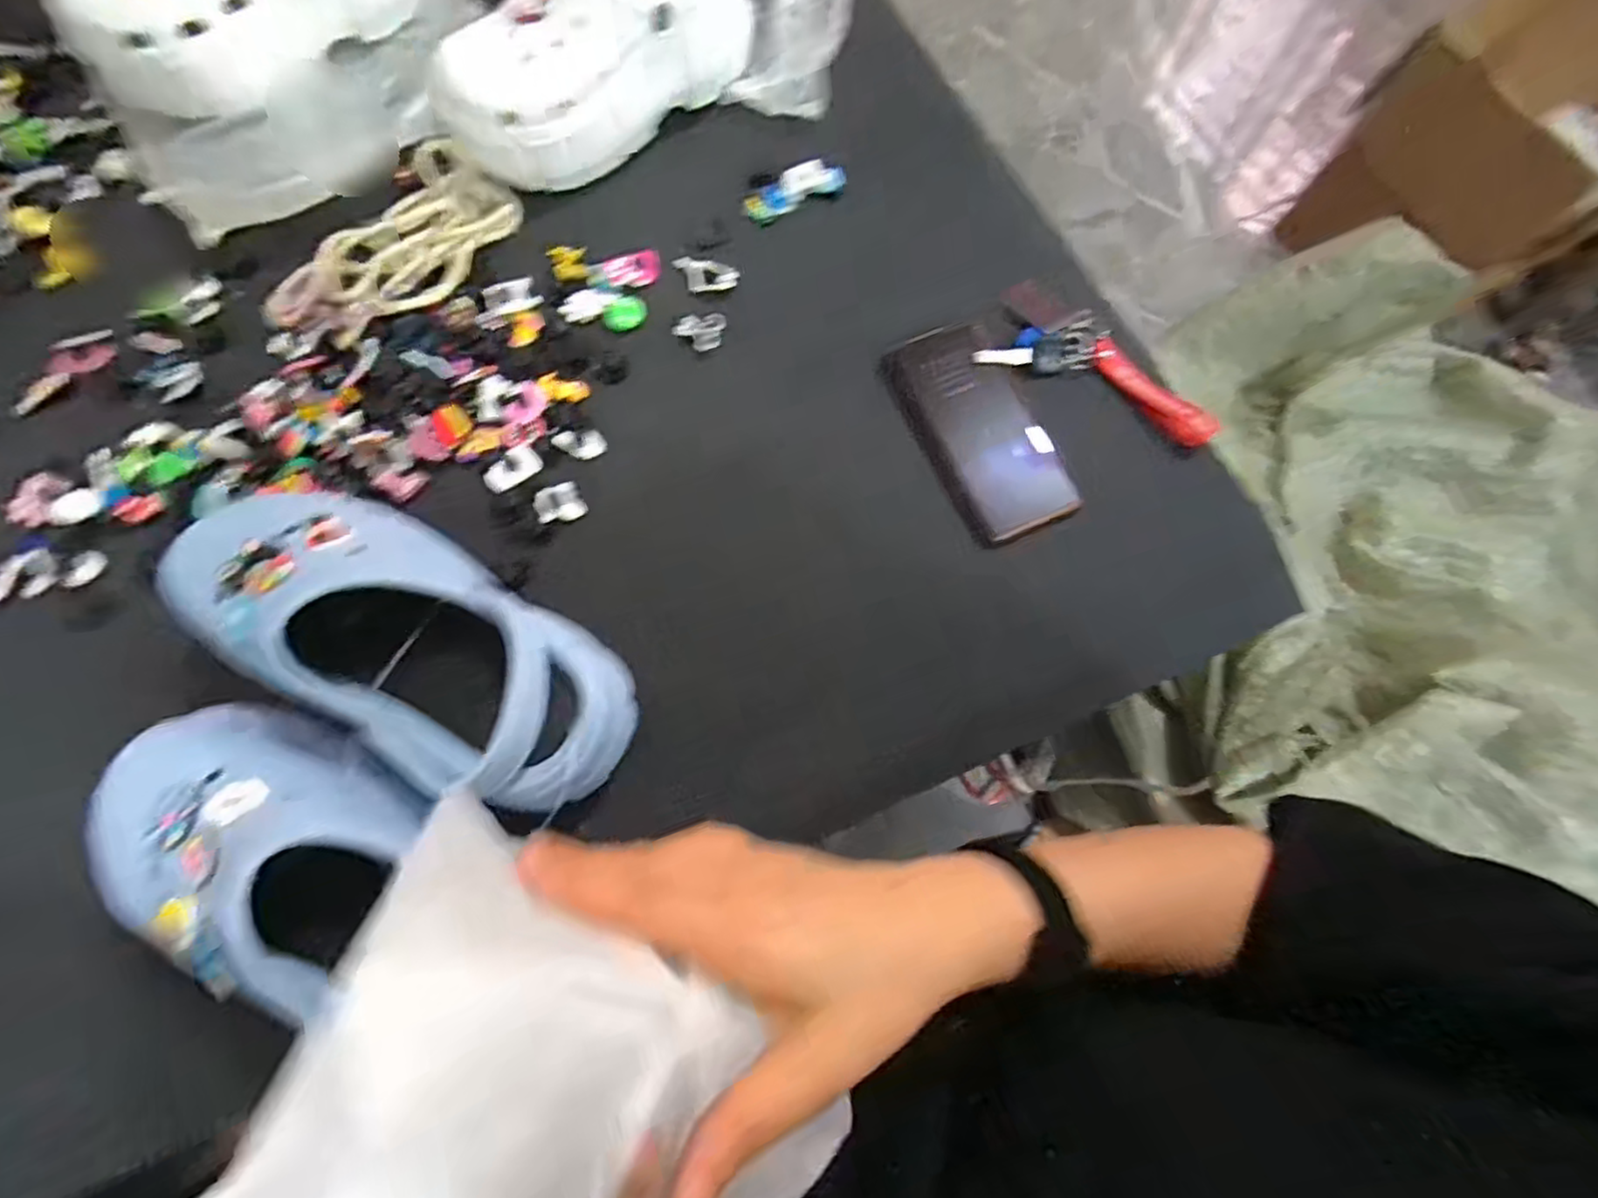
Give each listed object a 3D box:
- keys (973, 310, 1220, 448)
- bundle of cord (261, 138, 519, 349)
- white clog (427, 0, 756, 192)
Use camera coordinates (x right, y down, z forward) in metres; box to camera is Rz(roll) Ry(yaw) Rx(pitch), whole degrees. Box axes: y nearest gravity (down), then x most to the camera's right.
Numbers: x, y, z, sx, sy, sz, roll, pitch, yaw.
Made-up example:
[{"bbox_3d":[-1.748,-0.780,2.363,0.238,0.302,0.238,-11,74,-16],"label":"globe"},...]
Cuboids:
[{"bbox_3d":[0.210,-0.159,0.468,0.158,0.021,0.063,28,74,7],"label":"keys"},{"bbox_3d":[-0.299,-0.261,0.507,0.109,0.017,0.179,31,76,6],"label":"bundle of cord"},{"bbox_3d":[-0.146,-0.411,0.500,0.239,0.093,0.091,-35,77,-11],"label":"white clog"}]

